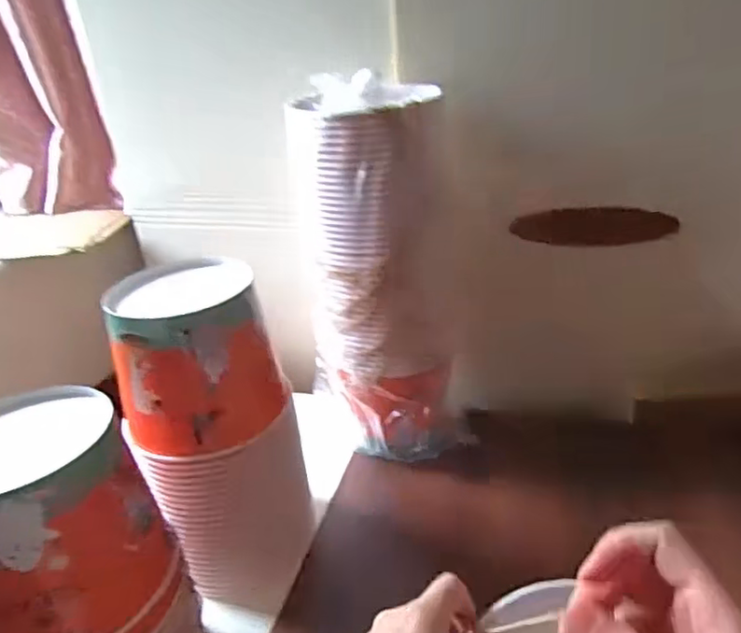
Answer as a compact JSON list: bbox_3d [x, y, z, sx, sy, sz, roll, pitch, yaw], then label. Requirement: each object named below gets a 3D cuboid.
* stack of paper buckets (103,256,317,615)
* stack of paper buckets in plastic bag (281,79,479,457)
[{"bbox_3d":[-0.143,0.111,0.570,0.144,0.304,0.123,-11,27,-12],"label":"stack of paper buckets"},{"bbox_3d":[0.014,-0.040,0.704,0.158,0.421,0.143,-24,32,-32],"label":"stack of paper buckets in plastic bag"}]

